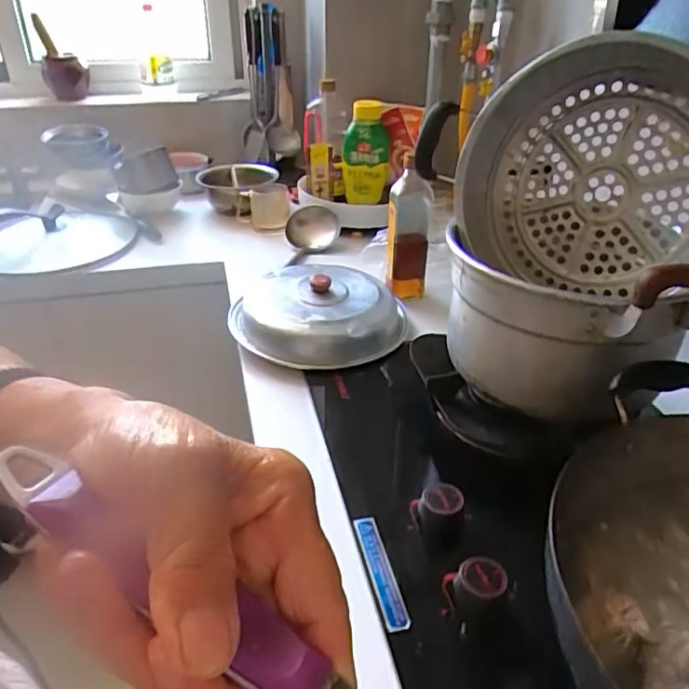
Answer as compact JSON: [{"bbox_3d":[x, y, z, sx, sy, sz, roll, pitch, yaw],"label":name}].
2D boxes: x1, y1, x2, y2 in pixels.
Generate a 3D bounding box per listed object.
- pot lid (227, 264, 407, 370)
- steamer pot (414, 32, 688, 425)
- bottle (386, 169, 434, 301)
[{"bbox_3d":[-0.033,-0.057,0.887,0.245,0.069,0.225,0,33,0],"label":"pot lid"},{"bbox_3d":[0.259,-0.122,0.608,0.263,0.305,0.318,-14,35,-20],"label":"steamer pot"},{"bbox_3d":[0.109,-0.186,0.989,0.069,0.209,0.055,3,33,5],"label":"bottle"}]

